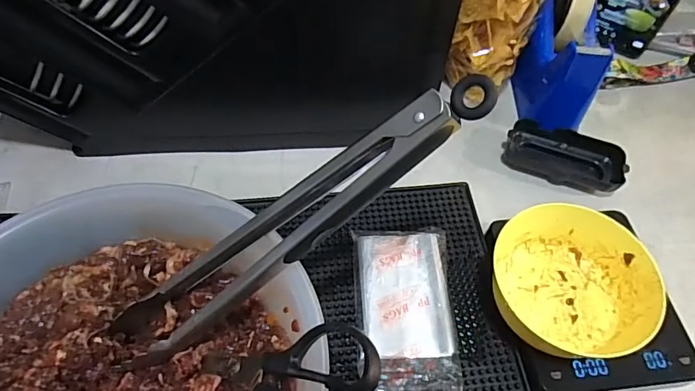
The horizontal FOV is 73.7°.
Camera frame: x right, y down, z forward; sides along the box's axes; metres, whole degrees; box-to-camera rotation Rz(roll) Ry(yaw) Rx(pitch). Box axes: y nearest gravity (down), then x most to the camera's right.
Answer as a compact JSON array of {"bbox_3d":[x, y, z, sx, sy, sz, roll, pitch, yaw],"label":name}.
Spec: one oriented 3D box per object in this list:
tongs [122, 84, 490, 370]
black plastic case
[{"bbox_3d":[-0.043,0.030,0.276,0.294,0.024,0.044,-35,58,22],"label":"tongs"},{"bbox_3d":[0.217,-0.039,0.467,0.111,0.027,0.053,22,62,14],"label":"black plastic case"}]

